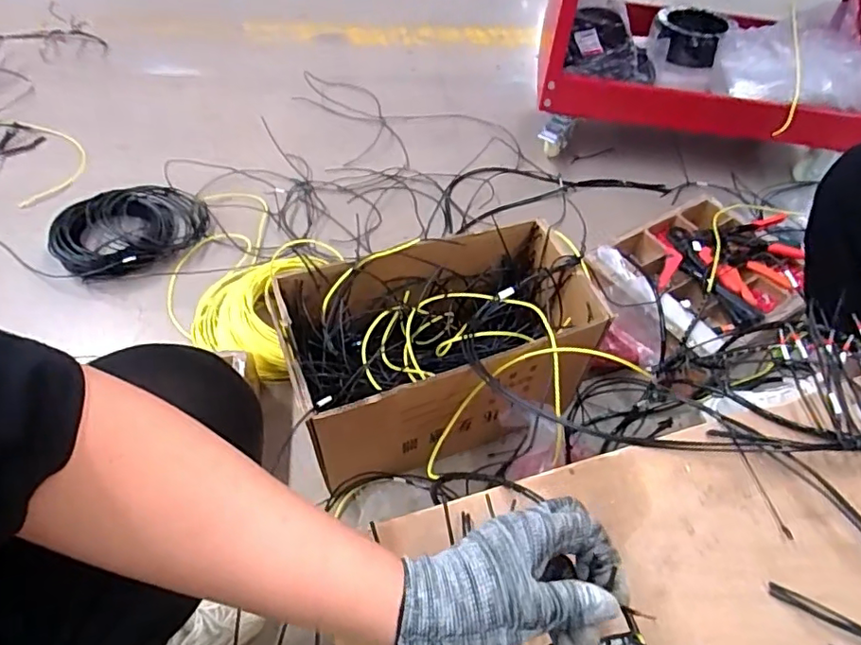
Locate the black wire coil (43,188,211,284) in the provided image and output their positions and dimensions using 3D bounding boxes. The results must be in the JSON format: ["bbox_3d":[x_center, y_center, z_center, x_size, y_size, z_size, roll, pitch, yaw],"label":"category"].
[{"bbox_3d":[-0.558,-0.176,1.051,0.263,0.041,0.199,-20,57,-17],"label":"black wire coil"}]

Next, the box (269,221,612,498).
[{"bbox_3d":[0.012,0.043,0.796,0.391,0.222,0.228,-18,57,-16],"label":"box"}]

